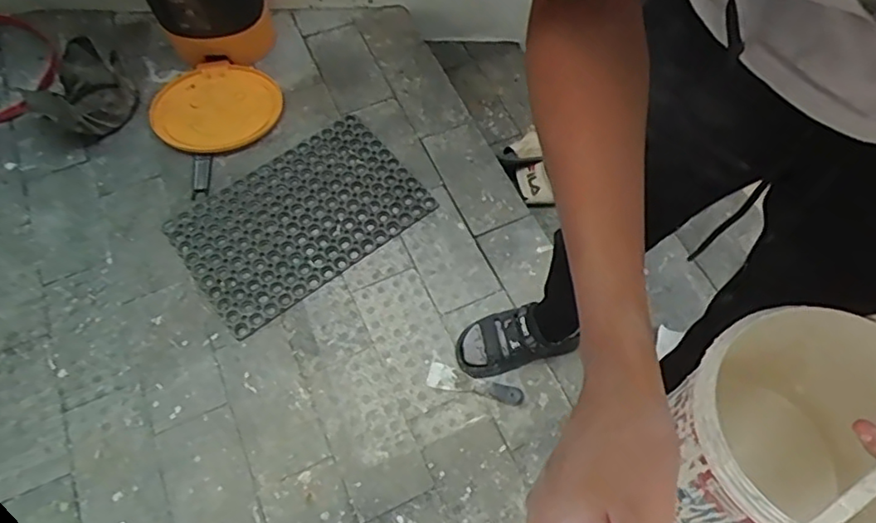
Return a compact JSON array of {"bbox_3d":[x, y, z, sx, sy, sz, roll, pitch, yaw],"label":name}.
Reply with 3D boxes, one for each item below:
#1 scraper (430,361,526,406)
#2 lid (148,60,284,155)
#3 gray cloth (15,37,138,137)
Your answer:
[{"bbox_3d":[0.073,0.252,1.192,0.191,0.015,0.048,17,65,10],"label":"scraper"},{"bbox_3d":[-0.570,-0.396,1.510,0.309,0.031,0.280,33,69,16],"label":"lid"},{"bbox_3d":[-0.880,-0.428,1.479,0.218,0.101,0.250,24,66,13],"label":"gray cloth"}]

